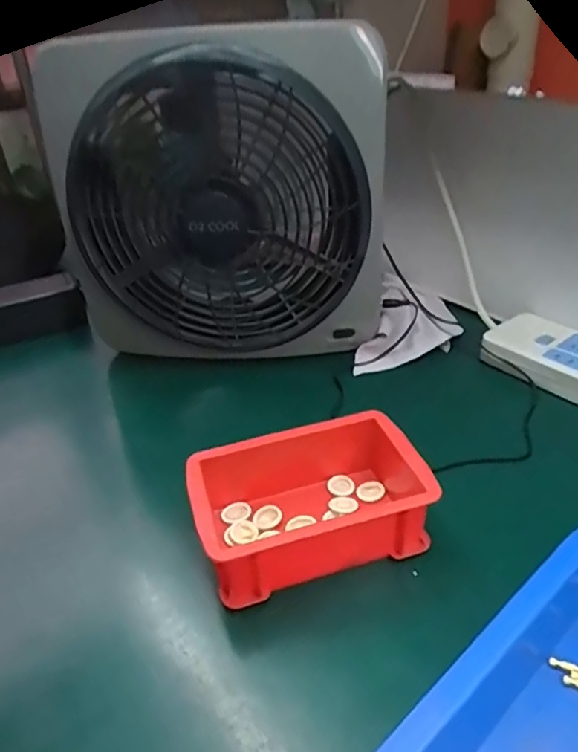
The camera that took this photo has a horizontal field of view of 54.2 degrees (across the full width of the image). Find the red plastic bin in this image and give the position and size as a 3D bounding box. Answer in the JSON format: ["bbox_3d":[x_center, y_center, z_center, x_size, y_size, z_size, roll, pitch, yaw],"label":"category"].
[{"bbox_3d":[0.015,0.086,0.384,0.152,0.058,0.096,-13,35,-13],"label":"red plastic bin"}]

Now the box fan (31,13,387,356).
[{"bbox_3d":[-0.063,-0.151,0.527,0.291,0.290,0.103,0,34,5],"label":"box fan"}]

